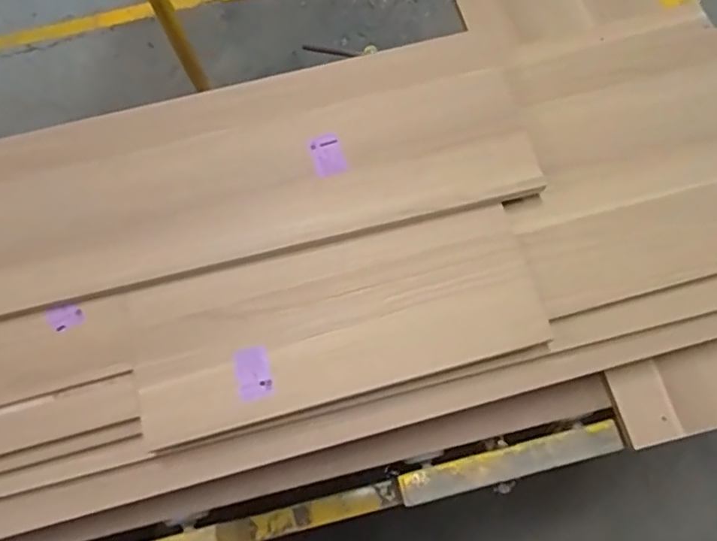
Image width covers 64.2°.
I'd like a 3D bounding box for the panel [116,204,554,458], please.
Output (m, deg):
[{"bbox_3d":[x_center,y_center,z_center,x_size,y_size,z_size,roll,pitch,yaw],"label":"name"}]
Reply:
[{"bbox_3d":[-0.028,0.067,0.689,0.483,0.022,0.177,-15,70,-3],"label":"panel"}]

